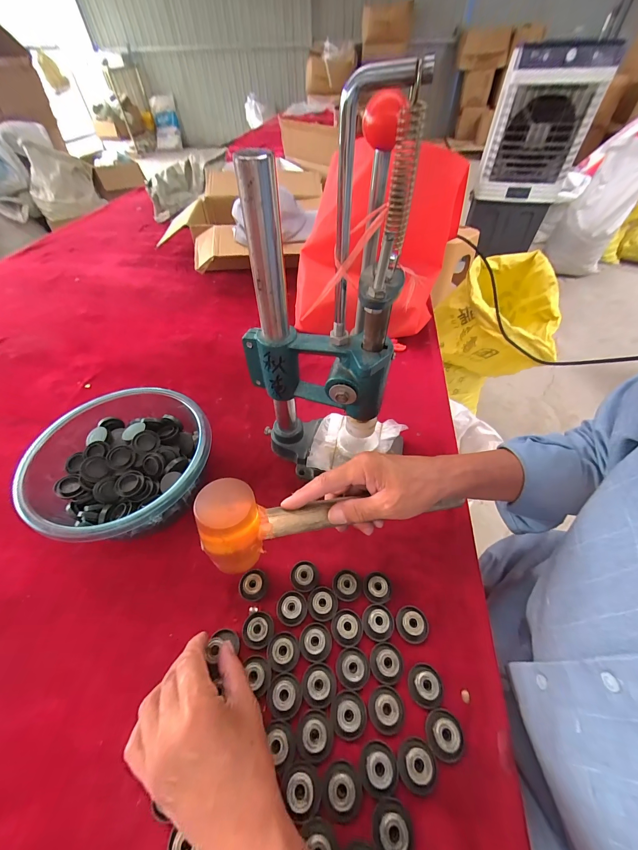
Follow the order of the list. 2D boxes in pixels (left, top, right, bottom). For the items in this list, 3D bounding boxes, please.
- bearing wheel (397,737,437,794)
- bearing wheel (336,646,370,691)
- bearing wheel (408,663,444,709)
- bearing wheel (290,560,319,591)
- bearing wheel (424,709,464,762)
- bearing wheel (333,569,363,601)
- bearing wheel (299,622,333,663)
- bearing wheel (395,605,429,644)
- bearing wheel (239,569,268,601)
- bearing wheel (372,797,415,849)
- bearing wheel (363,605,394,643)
[{"bbox_3d":[0.086,0.291,0.260,0.035,0.012,0.031,8,51,7],"label":"bearing wheel"},{"bbox_3d":[0.034,0.241,0.301,0.033,0.009,0.032,0,50,0],"label":"bearing wheel"},{"bbox_3d":[0.104,0.251,0.293,0.032,0.014,0.033,0,50,0],"label":"bearing wheel"},{"bbox_3d":[-0.017,0.176,0.357,0.032,0.007,0.033,0,50,0],"label":"bearing wheel"},{"bbox_3d":[0.111,0.274,0.269,0.029,0.017,0.033,6,50,5],"label":"bearing wheel"},{"bbox_3d":[0.033,0.184,0.351,0.032,0.011,0.032,0,50,0],"label":"bearing wheel"},{"bbox_3d":[-0.004,0.223,0.314,0.033,0.009,0.032,0,50,0],"label":"bearing wheel"},{"bbox_3d":[0.100,0.210,0.323,0.034,0.014,0.033,7,51,6],"label":"bearing wheel"},{"bbox_3d":[-0.075,0.184,0.350,0.031,0.016,0.030,0,50,0],"label":"bearing wheel"},{"bbox_3d":[0.058,0.317,0.235,0.032,0.014,0.034,0,50,0],"label":"bearing wheel"},{"bbox_3d":[0.064,0.210,0.326,0.033,0.008,0.033,3,50,3],"label":"bearing wheel"}]

